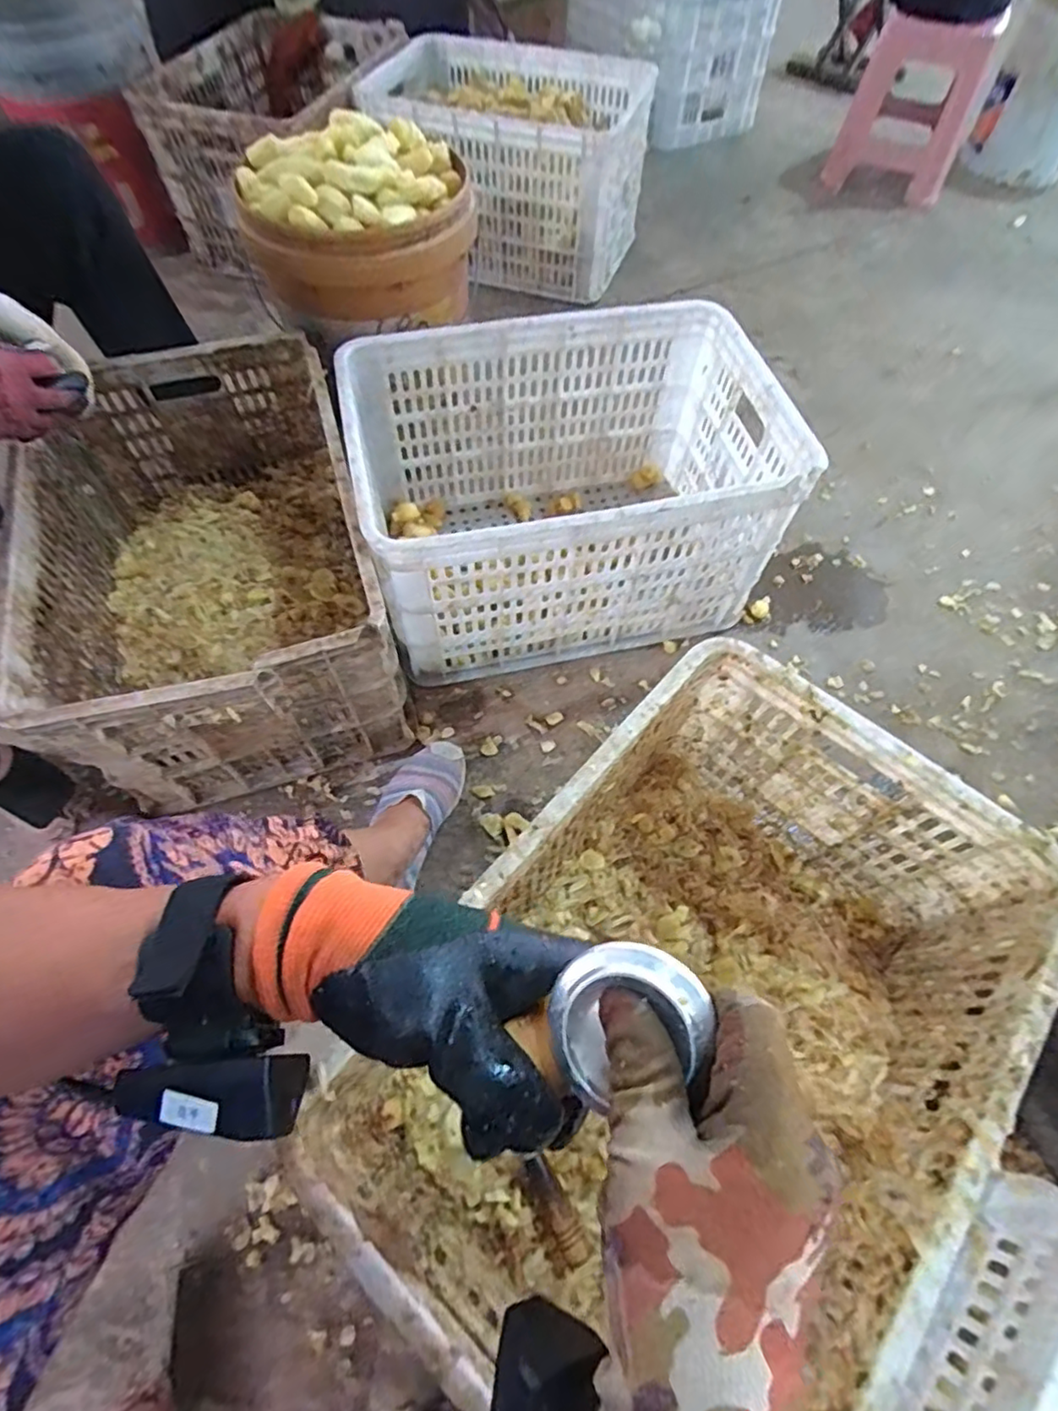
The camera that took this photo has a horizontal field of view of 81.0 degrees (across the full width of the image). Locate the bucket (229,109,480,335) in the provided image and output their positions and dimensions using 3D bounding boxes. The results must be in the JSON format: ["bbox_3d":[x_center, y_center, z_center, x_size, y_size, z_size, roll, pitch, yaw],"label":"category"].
[{"bbox_3d":[-0.225,-0.652,0.846,0.289,0.151,0.251,-16,62,-14],"label":"bucket"}]

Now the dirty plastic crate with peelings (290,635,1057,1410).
[{"bbox_3d":[0.132,0.252,0.531,0.356,0.254,0.511,39,64,17],"label":"dirty plastic crate with peelings"}]

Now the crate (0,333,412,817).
[{"bbox_3d":[-0.378,-0.169,0.771,0.341,0.250,0.519,-14,62,-13],"label":"crate"}]

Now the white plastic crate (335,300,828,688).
[{"bbox_3d":[0.047,-0.283,0.863,0.526,0.299,0.361,-12,62,-9],"label":"white plastic crate"}]

